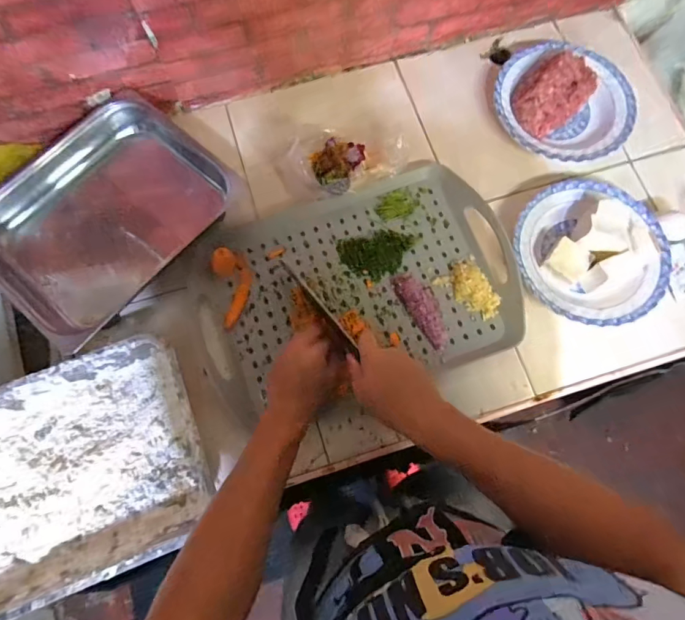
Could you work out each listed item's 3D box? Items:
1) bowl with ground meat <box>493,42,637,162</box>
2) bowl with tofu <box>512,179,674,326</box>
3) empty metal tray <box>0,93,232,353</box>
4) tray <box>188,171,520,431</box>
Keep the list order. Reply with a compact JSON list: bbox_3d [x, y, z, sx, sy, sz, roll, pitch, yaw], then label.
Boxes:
[{"bbox_3d":[0.349,-0.330,0.670,0.202,0.054,0.204,0,76,0],"label":"bowl with ground meat"},{"bbox_3d":[0.358,-0.087,0.609,0.208,0.050,0.209,0,76,0],"label":"bowl with tofu"},{"bbox_3d":[-0.353,-0.144,0.614,0.265,0.074,0.321,42,79,9],"label":"empty metal tray"},{"bbox_3d":[0.015,-0.037,0.610,0.441,0.036,0.291,-16,76,-4],"label":"tray"}]

